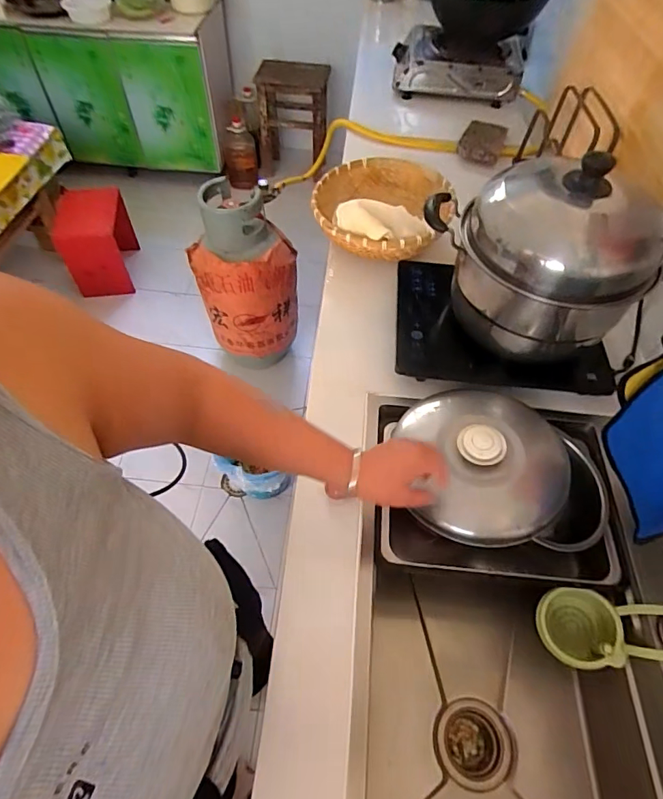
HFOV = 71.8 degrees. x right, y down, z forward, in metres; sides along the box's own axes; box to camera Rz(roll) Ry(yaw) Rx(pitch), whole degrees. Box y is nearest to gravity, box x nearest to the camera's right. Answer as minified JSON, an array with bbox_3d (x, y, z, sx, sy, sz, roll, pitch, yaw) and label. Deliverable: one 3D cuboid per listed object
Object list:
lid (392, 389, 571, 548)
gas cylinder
[{"bbox_3d":[0.221,0.075,0.688,0.257,0.070,0.270,1,55,-2],"label":"lid"},{"bbox_3d":[-0.287,-0.410,1.547,0.321,0.581,0.290,-8,56,-8],"label":"gas cylinder"}]

